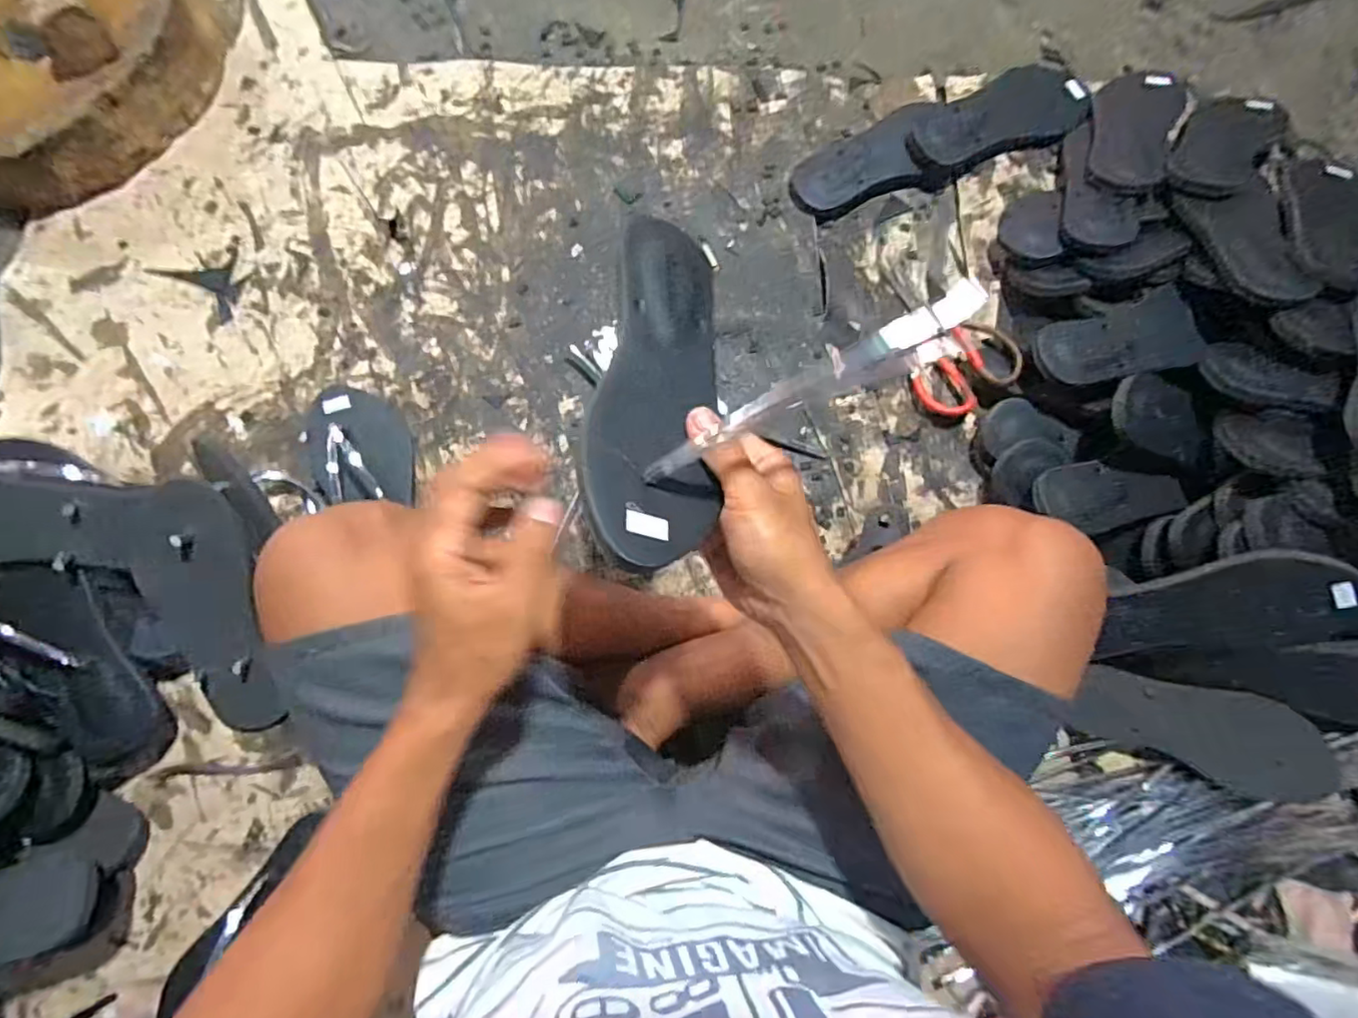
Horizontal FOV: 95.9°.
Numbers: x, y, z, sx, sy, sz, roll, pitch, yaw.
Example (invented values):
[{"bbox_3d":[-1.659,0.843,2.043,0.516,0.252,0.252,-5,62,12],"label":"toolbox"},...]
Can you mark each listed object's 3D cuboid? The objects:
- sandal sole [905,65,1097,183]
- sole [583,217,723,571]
[{"bbox_3d":[0.365,-0.440,0.700,0.207,0.024,0.096,-26,84,-5],"label":"sandal sole"},{"bbox_3d":[-0.010,-0.076,0.366,0.082,0.009,0.233,18,61,-29],"label":"sole"}]

